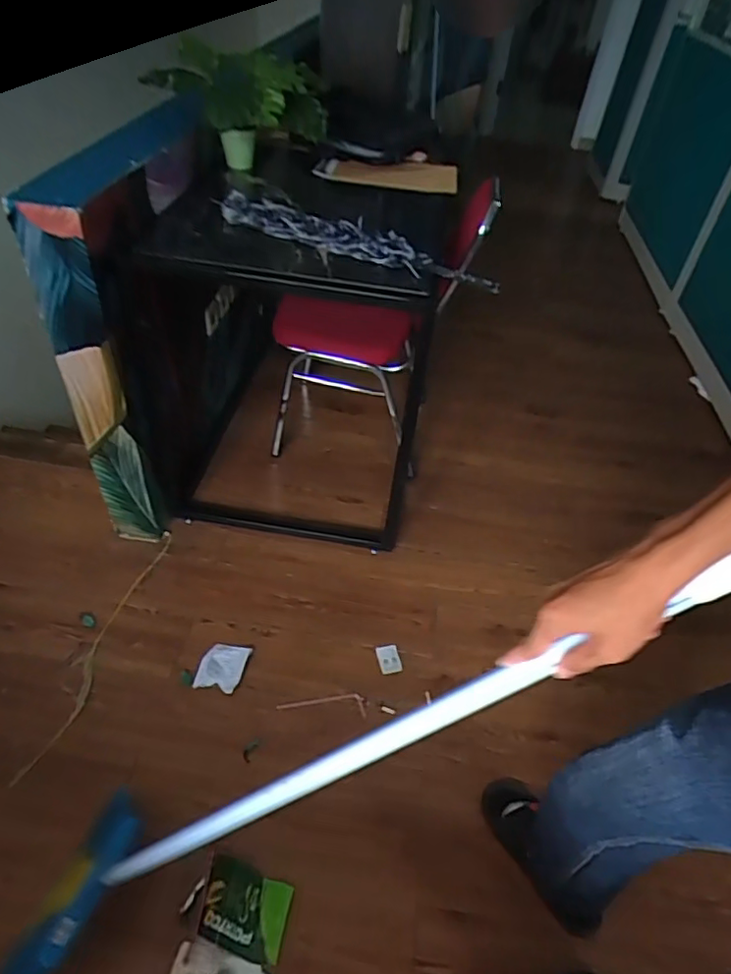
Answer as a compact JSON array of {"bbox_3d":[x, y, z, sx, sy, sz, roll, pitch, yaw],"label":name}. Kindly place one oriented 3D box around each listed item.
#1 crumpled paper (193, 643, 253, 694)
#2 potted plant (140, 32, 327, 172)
[{"bbox_3d":[-0.340,0.425,1.385,0.103,0.018,0.117,10,44,4],"label":"crumpled paper"},{"bbox_3d":[-0.325,-1.037,1.594,0.338,0.261,0.345,29,48,21],"label":"potted plant"}]

